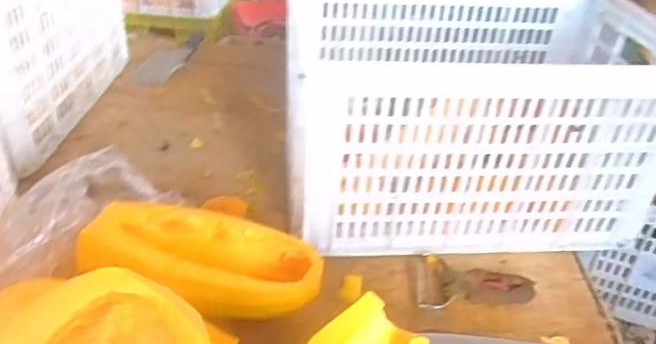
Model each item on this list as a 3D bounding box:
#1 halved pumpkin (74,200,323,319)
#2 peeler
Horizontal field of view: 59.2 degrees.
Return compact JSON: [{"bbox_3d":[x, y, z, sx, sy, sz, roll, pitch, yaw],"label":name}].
[{"bbox_3d":[-0.143,0.108,0.682,0.269,0.078,0.153,9,35,9],"label":"halved pumpkin"},{"bbox_3d":[0.193,0.143,0.765,0.155,0.021,0.094,2,34,-2],"label":"peeler"}]

